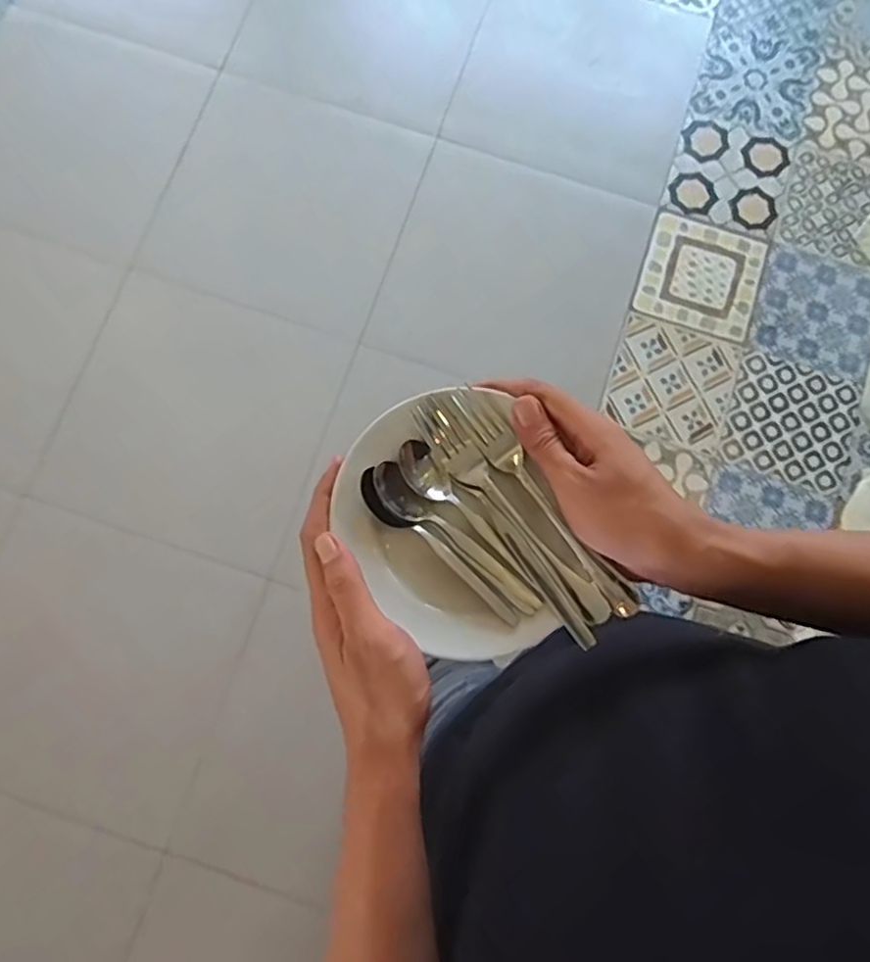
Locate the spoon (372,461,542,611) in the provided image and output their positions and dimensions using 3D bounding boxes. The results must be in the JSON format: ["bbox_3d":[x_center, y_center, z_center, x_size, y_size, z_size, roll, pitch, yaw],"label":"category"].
[{"bbox_3d":[0.011,0.038,0.416,0.130,0.013,0.023,43,80,3],"label":"spoon"}]

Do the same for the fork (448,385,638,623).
[{"bbox_3d":[0.071,0.014,0.428,0.023,0.025,0.178,-37,85,-10],"label":"fork"}]

